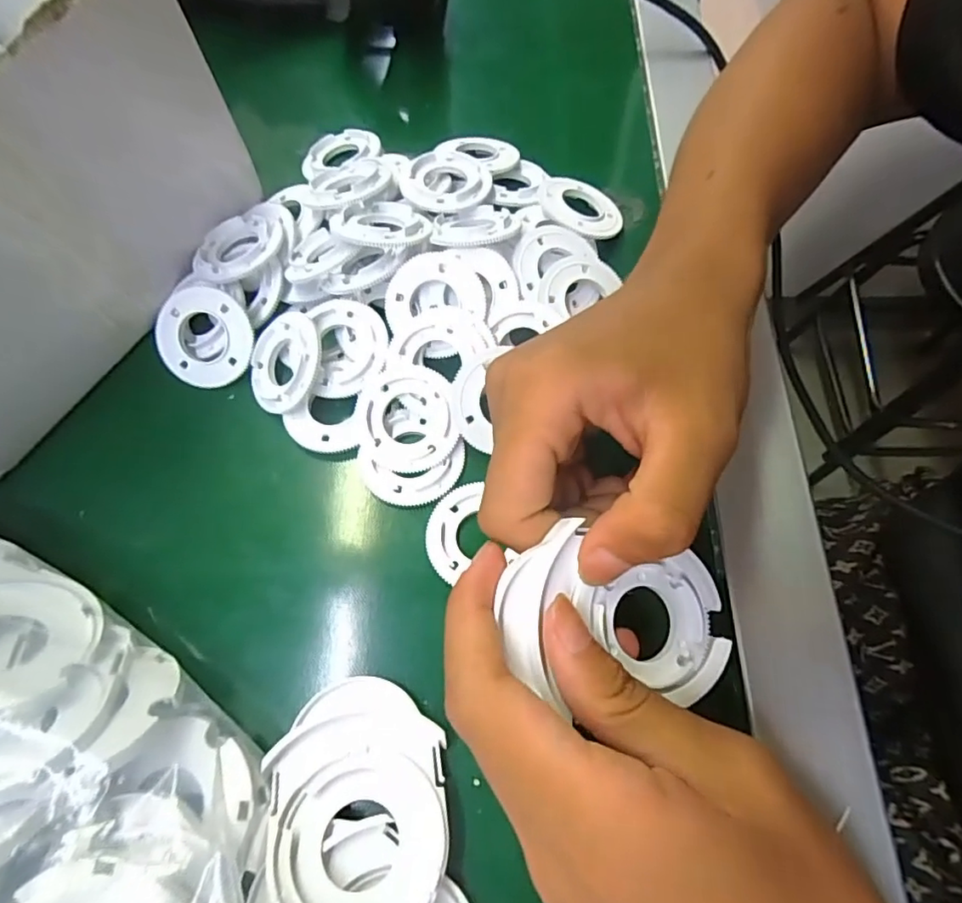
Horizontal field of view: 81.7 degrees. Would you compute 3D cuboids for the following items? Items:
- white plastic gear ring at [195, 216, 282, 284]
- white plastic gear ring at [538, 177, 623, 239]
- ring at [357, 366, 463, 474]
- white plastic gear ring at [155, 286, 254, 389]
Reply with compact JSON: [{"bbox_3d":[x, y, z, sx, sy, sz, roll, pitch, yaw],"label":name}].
[{"bbox_3d":[-0.111,-0.093,0.254,0.039,0.008,0.039,-1,67,1],"label":"white plastic gear ring"},{"bbox_3d":[0.050,-0.120,0.273,0.040,0.004,0.043,8,58,-12],"label":"white plastic gear ring"},{"bbox_3d":[-0.031,-0.014,0.230,0.040,0.004,0.043,0,88,4],"label":"ring"},{"bbox_3d":[-0.121,-0.050,0.244,0.041,0.004,0.042,0,102,1],"label":"white plastic gear ring"}]

